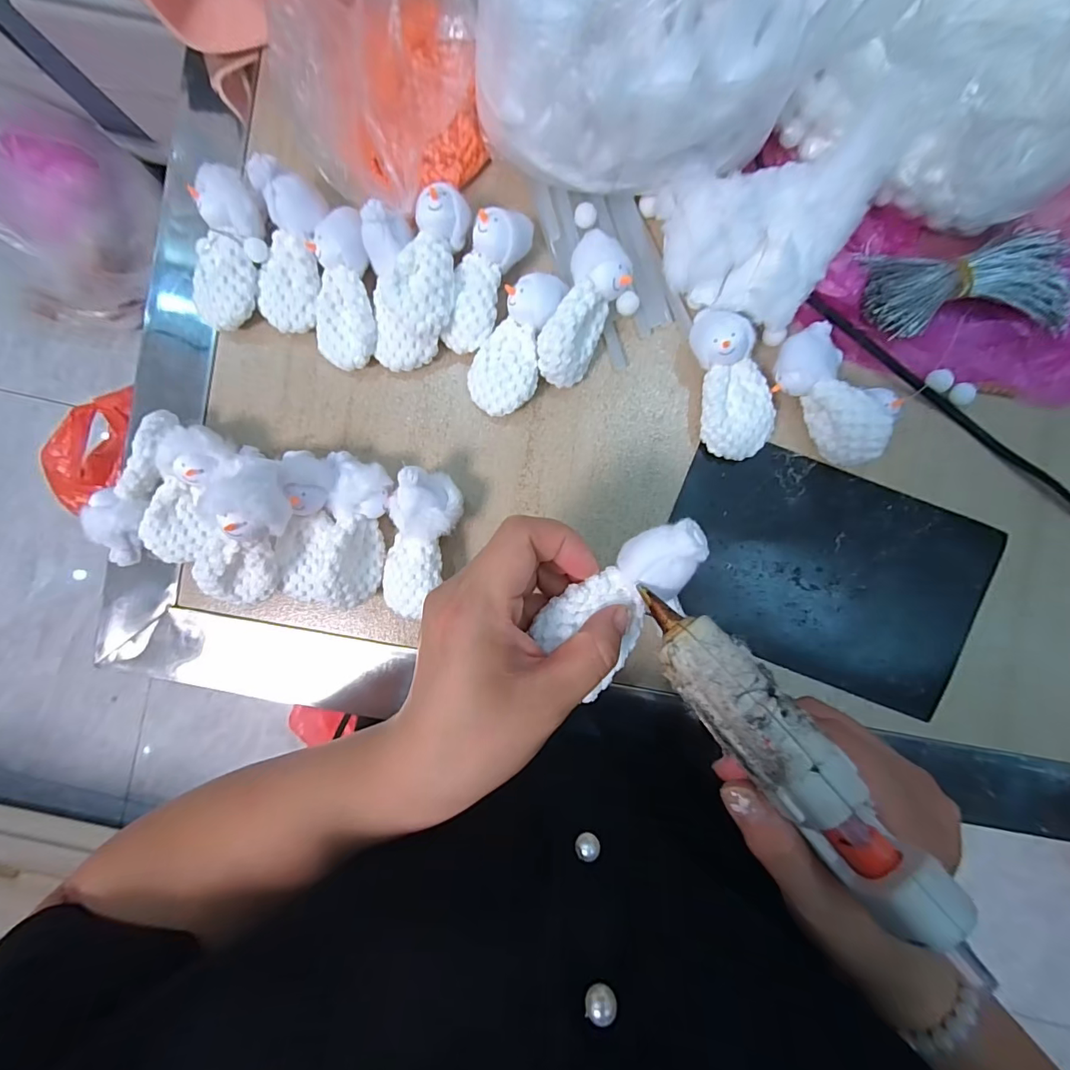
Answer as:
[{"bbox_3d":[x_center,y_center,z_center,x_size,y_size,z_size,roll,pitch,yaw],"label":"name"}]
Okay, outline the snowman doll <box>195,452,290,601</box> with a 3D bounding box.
[{"bbox_3d":[-0.158,0.003,0.260,0.032,0.038,0.082,26,115,0],"label":"snowman doll"}]

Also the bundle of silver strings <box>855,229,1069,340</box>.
[{"bbox_3d":[0.242,-0.141,0.271,0.112,0.024,0.051,-1,91,1],"label":"bundle of silver strings"}]

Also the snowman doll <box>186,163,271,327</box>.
[{"bbox_3d":[-0.184,-0.169,0.285,0.043,0.033,0.082,6,91,1],"label":"snowman doll"}]

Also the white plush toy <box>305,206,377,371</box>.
[{"bbox_3d":[-0.114,-0.147,0.286,0.036,0.028,0.086,4,91,1],"label":"white plush toy"}]

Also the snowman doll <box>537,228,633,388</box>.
[{"bbox_3d":[0.028,-0.130,0.278,0.034,0.037,0.083,23,91,1],"label":"snowman doll"}]

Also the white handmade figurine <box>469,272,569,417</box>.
[{"bbox_3d":[-0.010,-0.113,0.285,0.039,0.029,0.082,27,91,1],"label":"white handmade figurine"}]

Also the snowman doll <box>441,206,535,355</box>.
[{"bbox_3d":[-0.031,-0.150,0.279,0.031,0.028,0.081,25,91,1],"label":"snowman doll"}]

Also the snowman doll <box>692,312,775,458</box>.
[{"bbox_3d":[0.117,-0.090,0.278,0.041,0.033,0.087,-8,90,2],"label":"snowman doll"}]

